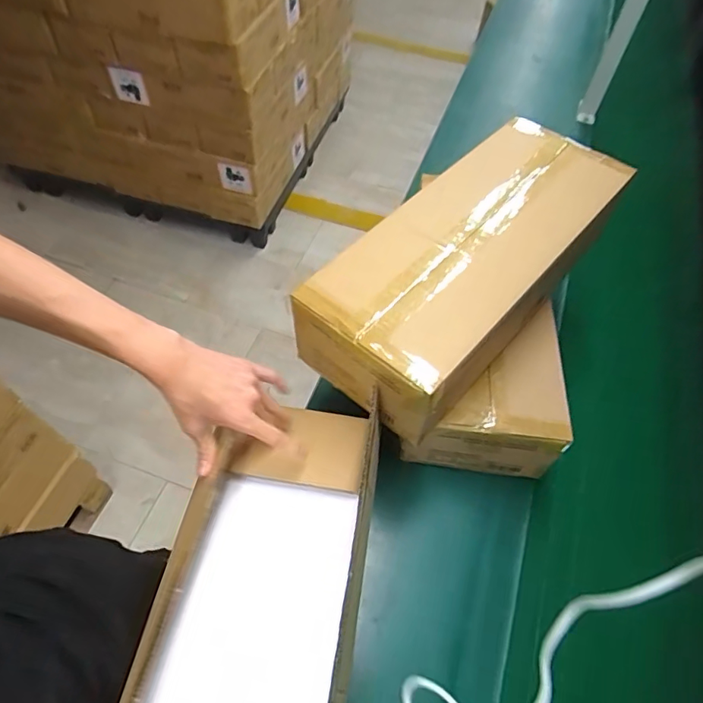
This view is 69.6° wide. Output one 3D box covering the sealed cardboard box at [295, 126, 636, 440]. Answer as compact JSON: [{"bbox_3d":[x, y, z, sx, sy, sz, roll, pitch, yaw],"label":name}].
[{"bbox_3d":[0.156,-0.122,0.673,0.204,0.127,0.473,38,62,21],"label":"sealed cardboard box"}]

